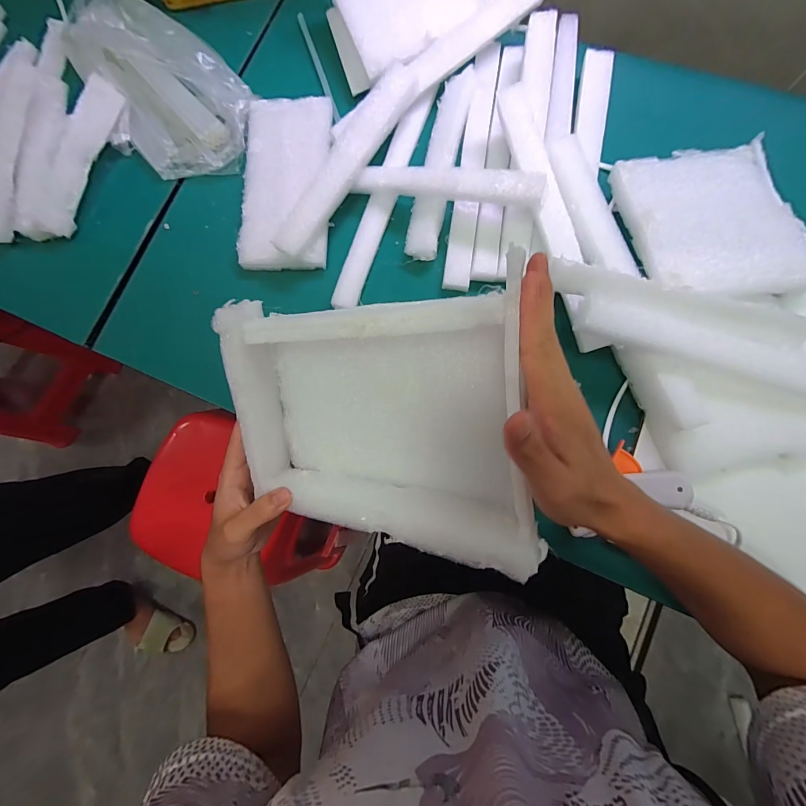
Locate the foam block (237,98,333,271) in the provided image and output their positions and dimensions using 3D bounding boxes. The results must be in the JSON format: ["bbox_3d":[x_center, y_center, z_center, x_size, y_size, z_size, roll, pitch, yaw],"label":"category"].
[{"bbox_3d":[-0.141,-0.264,0.450,0.102,0.018,0.215,-1,80,5],"label":"foam block"}]

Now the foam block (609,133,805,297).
[{"bbox_3d":[0.311,-0.184,0.377,0.161,0.021,0.177,-5,69,-2],"label":"foam block"}]

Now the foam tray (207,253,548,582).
[{"bbox_3d":[-0.020,0.017,0.267,0.209,0.052,0.178,-3,104,24],"label":"foam tray"}]

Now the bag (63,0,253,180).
[{"bbox_3d":[-0.326,-0.423,0.479,0.173,0.042,0.336,-37,79,-2],"label":"bag"}]

